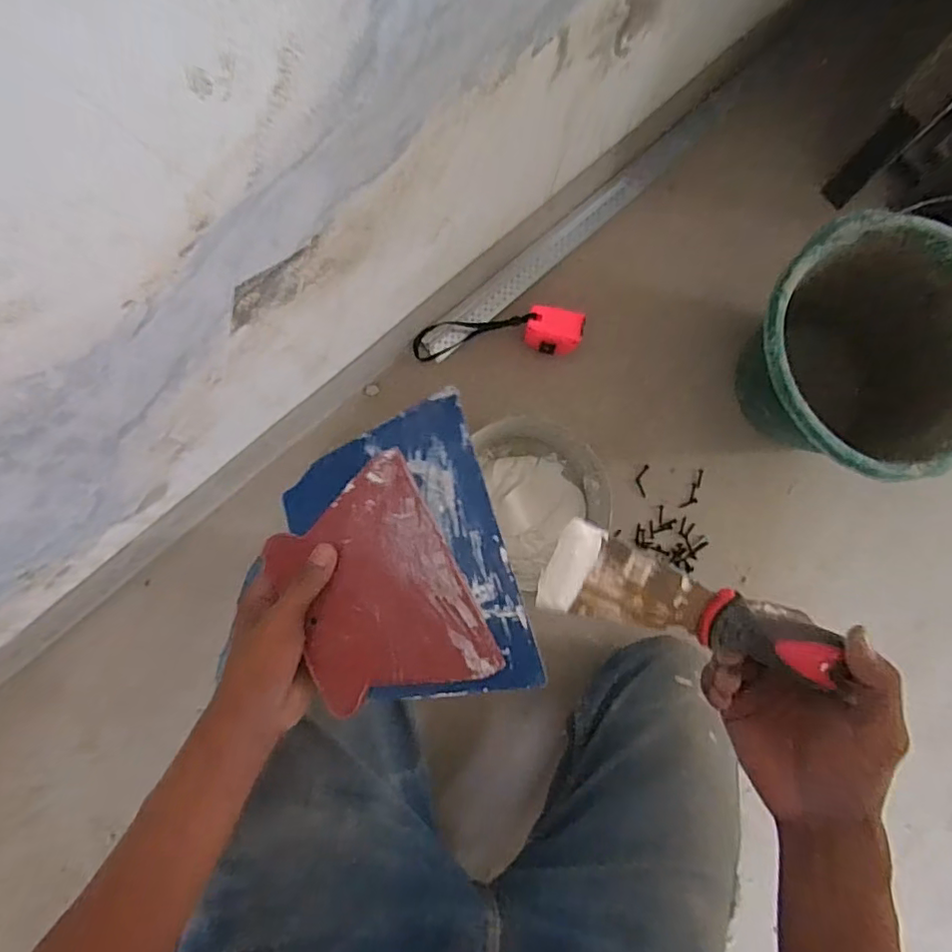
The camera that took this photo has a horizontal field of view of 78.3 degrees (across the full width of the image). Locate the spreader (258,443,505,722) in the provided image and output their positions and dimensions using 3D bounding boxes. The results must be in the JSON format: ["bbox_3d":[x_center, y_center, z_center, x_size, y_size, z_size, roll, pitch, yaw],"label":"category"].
[{"bbox_3d":[-0.071,0.083,0.413,0.122,0.004,0.163,-29,77,-2],"label":"spreader"}]

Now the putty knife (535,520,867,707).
[{"bbox_3d":[0.120,0.073,0.321,0.173,0.021,0.044,19,82,-7],"label":"putty knife"}]

